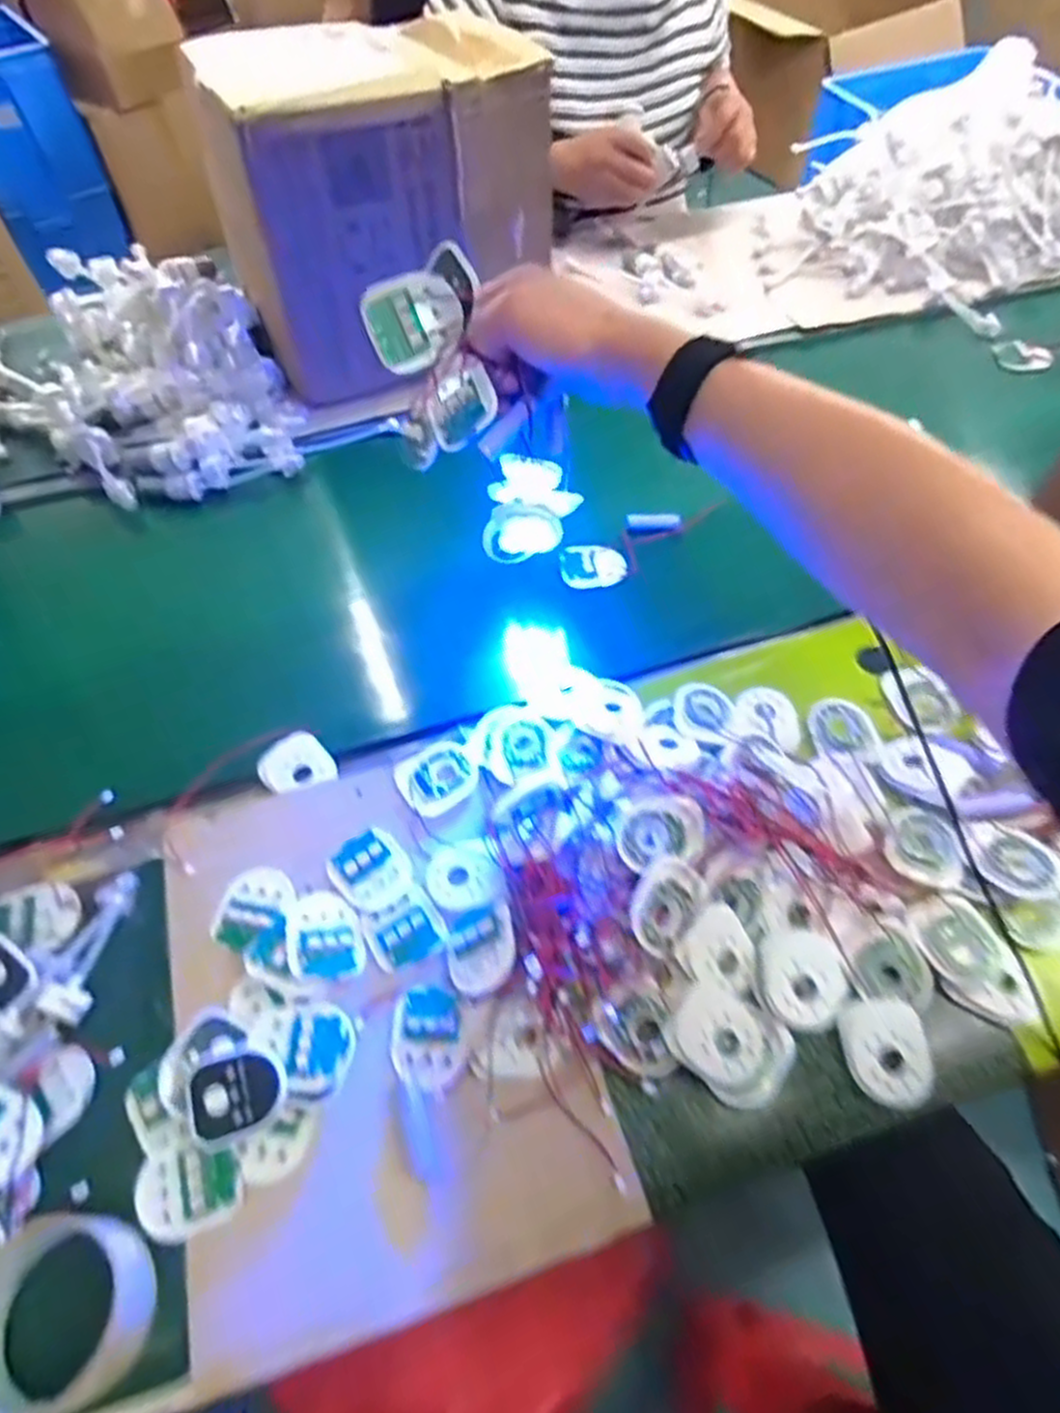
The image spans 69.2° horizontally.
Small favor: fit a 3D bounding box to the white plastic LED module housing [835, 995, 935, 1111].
[{"bbox_3d":[0.213,0.206,0.458,0.048,0.008,0.060,-9,55,-4],"label":"white plastic LED module housing"}]

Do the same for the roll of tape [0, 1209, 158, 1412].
[{"bbox_3d":[-0.242,0.310,0.394,0.088,0.038,0.083,-1,55,2],"label":"roll of tape"}]

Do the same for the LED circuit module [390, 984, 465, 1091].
[{"bbox_3d":[-0.061,0.200,0.467,0.043,0.009,0.054,-1,55,2],"label":"LED circuit module"}]

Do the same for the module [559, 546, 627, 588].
[{"bbox_3d":[0.058,-0.127,0.698,0.058,0.014,0.040,-2,55,1],"label":"module"}]

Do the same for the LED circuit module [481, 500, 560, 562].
[{"bbox_3d":[-0.007,-0.132,0.573,0.060,0.050,0.016,-1,50,19],"label":"LED circuit module"}]

